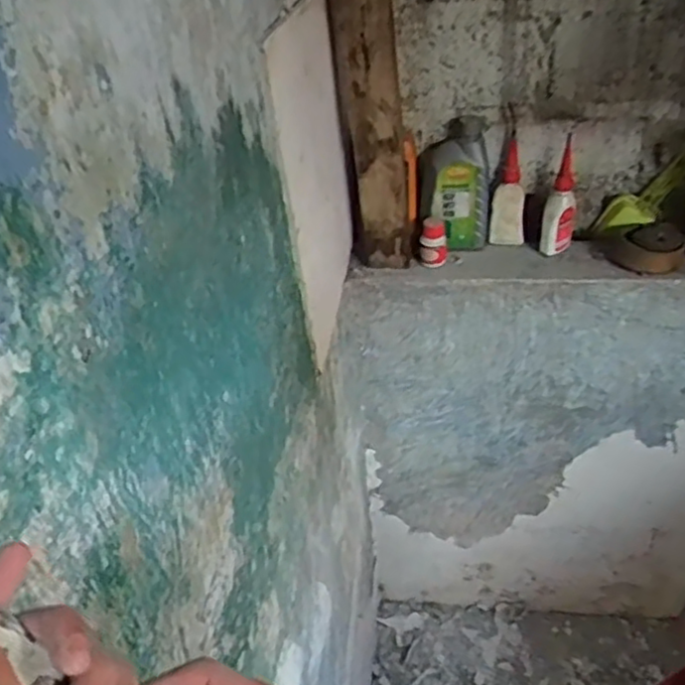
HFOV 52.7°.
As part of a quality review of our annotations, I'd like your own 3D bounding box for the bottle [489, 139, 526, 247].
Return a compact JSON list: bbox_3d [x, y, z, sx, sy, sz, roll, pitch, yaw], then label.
[{"bbox_3d":[0.262,-0.232,1.093,0.053,0.157,0.030,-1,38,9],"label":"bottle"}]

